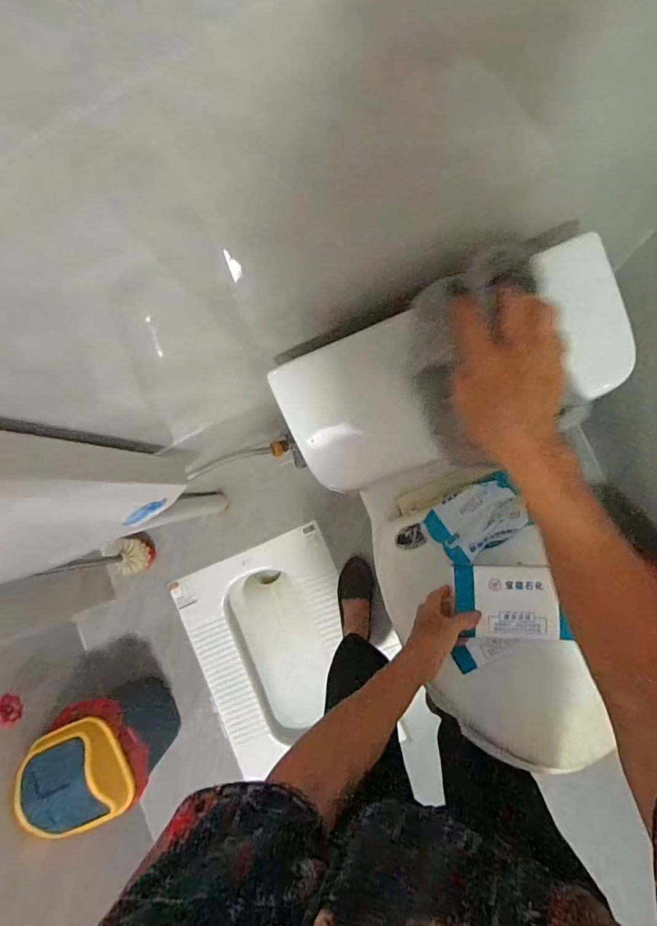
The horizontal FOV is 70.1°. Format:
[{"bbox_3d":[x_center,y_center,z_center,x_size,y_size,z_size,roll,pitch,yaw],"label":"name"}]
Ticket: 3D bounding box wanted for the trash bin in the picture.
[{"bbox_3d":[-0.501,0.640,1.082,0.190,0.344,0.215,-44,82,5],"label":"trash bin"}]

